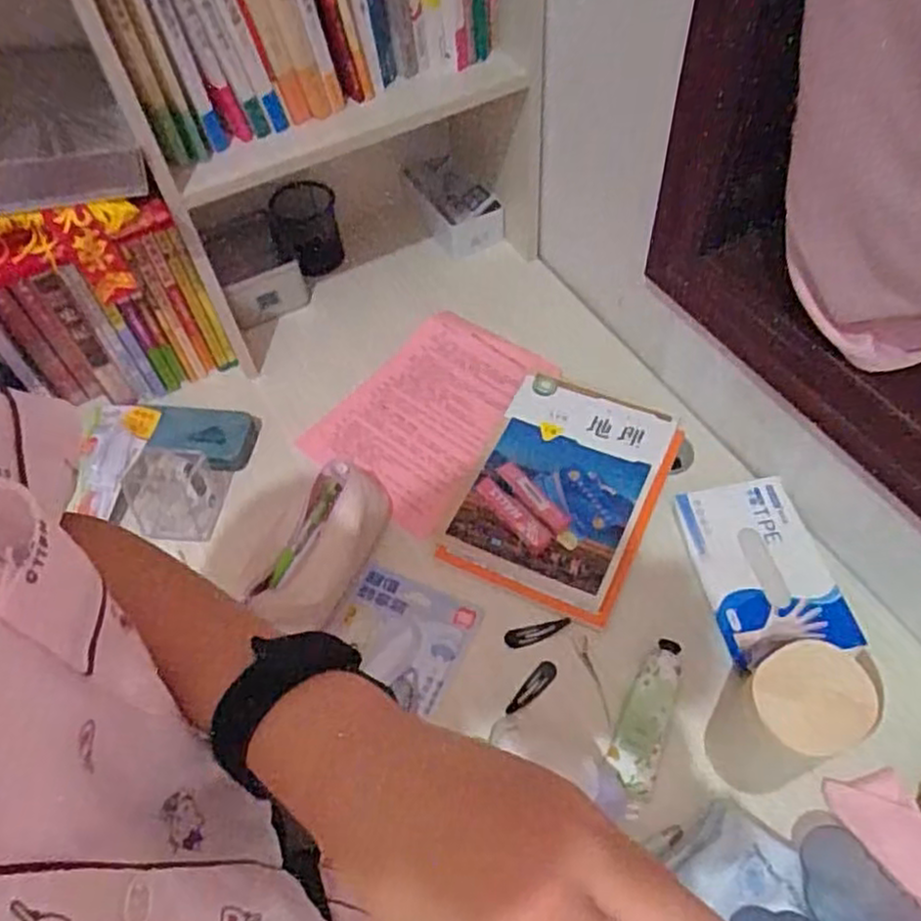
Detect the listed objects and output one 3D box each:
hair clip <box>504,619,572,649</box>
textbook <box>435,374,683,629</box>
[{"bbox_3d":[0.075,0.170,0.707,0.064,0.008,0.019,-10,55,-2],"label":"hair clip"},{"bbox_3d":[0.112,0.018,0.788,0.193,0.024,0.274,20,59,18],"label":"textbook"}]

